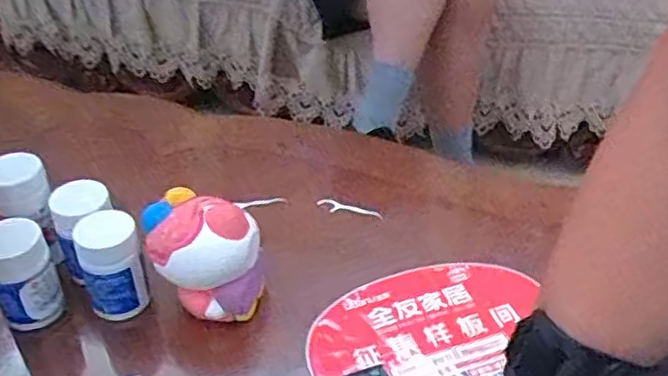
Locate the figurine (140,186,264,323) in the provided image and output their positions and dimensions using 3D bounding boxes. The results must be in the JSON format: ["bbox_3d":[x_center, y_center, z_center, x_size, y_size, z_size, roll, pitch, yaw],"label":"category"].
[{"bbox_3d":[-0.113,0.065,0.616,0.088,0.107,0.077,-17,42,-21],"label":"figurine"}]

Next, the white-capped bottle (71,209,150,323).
[{"bbox_3d":[-0.197,0.070,0.618,0.050,0.090,0.051,-15,41,-19],"label":"white-capped bottle"}]

